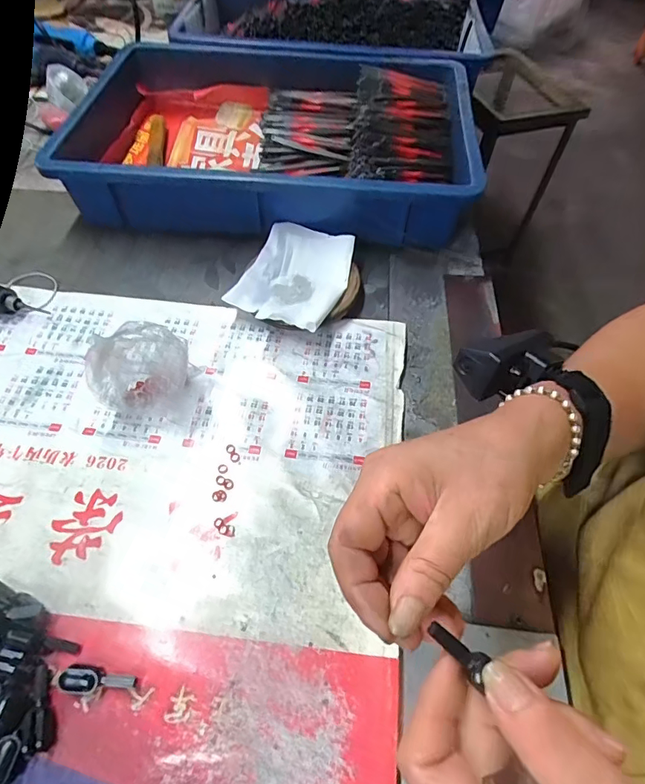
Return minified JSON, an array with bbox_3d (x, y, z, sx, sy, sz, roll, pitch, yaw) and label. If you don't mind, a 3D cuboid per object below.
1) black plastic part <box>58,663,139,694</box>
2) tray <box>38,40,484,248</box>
[{"bbox_3d":[-0.132,0.170,0.271,0.042,0.011,0.014,9,57,5],"label":"black plastic part"},{"bbox_3d":[-0.053,-0.300,0.539,0.426,0.079,0.296,6,57,3],"label":"tray"}]

